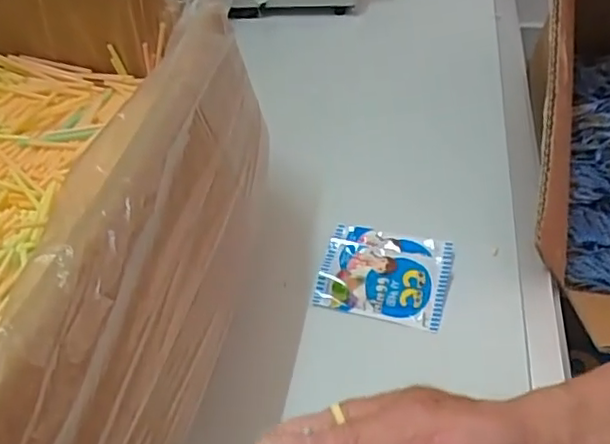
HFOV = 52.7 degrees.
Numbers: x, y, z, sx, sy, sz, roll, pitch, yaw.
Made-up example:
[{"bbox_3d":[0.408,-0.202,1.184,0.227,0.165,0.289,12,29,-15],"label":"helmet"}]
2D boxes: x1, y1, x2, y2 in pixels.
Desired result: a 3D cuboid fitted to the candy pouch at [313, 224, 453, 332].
[{"bbox_3d":[0.068,0.042,0.519,0.104,0.021,0.083,8,46,14],"label":"candy pouch"}]

